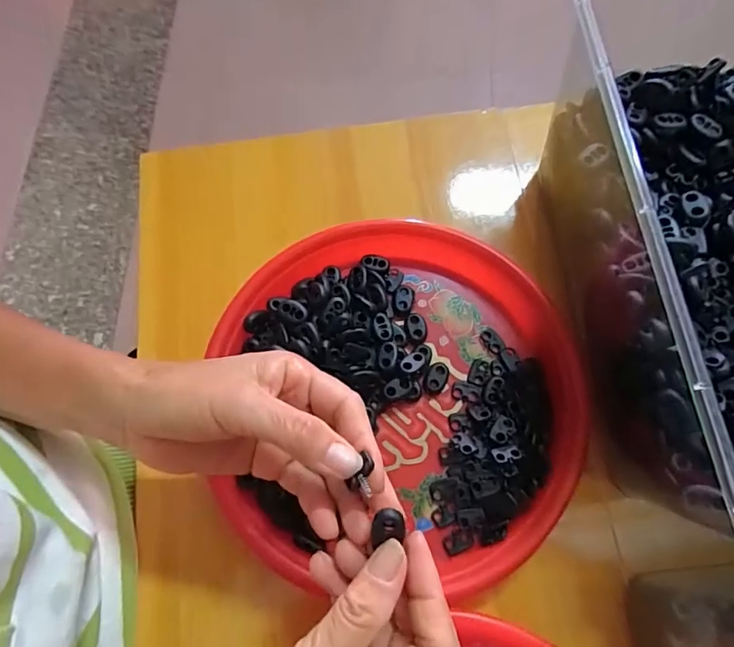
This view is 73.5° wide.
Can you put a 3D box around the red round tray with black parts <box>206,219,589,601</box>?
[{"bbox_3d":[0.022,0.042,0.322,0.226,0.033,0.222,1,72,2],"label":"red round tray with black parts"}]

